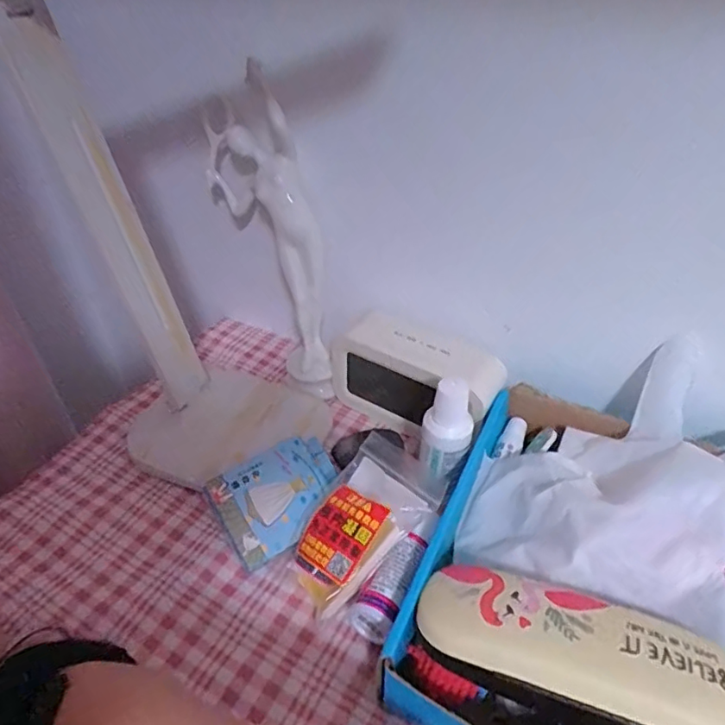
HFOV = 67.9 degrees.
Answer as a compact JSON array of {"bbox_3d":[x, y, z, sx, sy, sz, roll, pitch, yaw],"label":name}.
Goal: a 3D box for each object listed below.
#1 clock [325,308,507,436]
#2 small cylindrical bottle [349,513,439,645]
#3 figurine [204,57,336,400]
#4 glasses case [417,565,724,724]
[{"bbox_3d":[0.043,0.015,0.432,0.130,0.074,0.055,26,44,28],"label":"clock"},{"bbox_3d":[0.021,0.118,0.307,0.022,0.022,0.075,25,61,27],"label":"small cylindrical bottle"},{"bbox_3d":[-0.071,-0.091,0.429,0.083,0.231,0.098,-7,38,-13],"label":"figurine"},{"bbox_3d":[0.103,0.138,0.256,0.151,0.038,0.057,15,42,17],"label":"glasses case"}]

